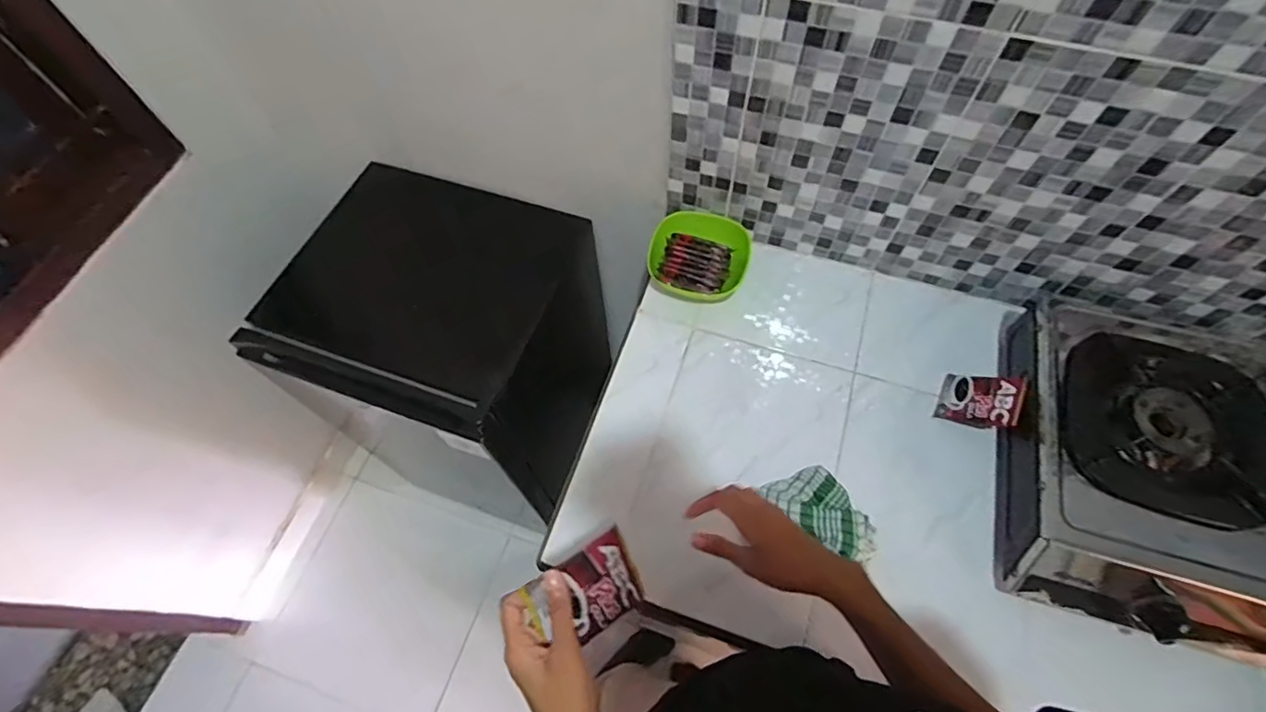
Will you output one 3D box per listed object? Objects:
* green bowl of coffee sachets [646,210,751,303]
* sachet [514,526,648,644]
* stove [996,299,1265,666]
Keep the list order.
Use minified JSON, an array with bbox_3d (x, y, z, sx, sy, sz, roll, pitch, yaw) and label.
[{"bbox_3d":[0.103,-0.153,0.886,0.146,0.071,0.154,-1,63,1],"label":"green bowl of coffee sachets"},{"bbox_3d":[-0.039,0.204,0.492,0.102,0.017,0.069,-26,91,-35],"label":"sachet"},{"bbox_3d":[0.609,0.127,0.688,0.272,0.146,0.379,15,64,9],"label":"stove"}]

